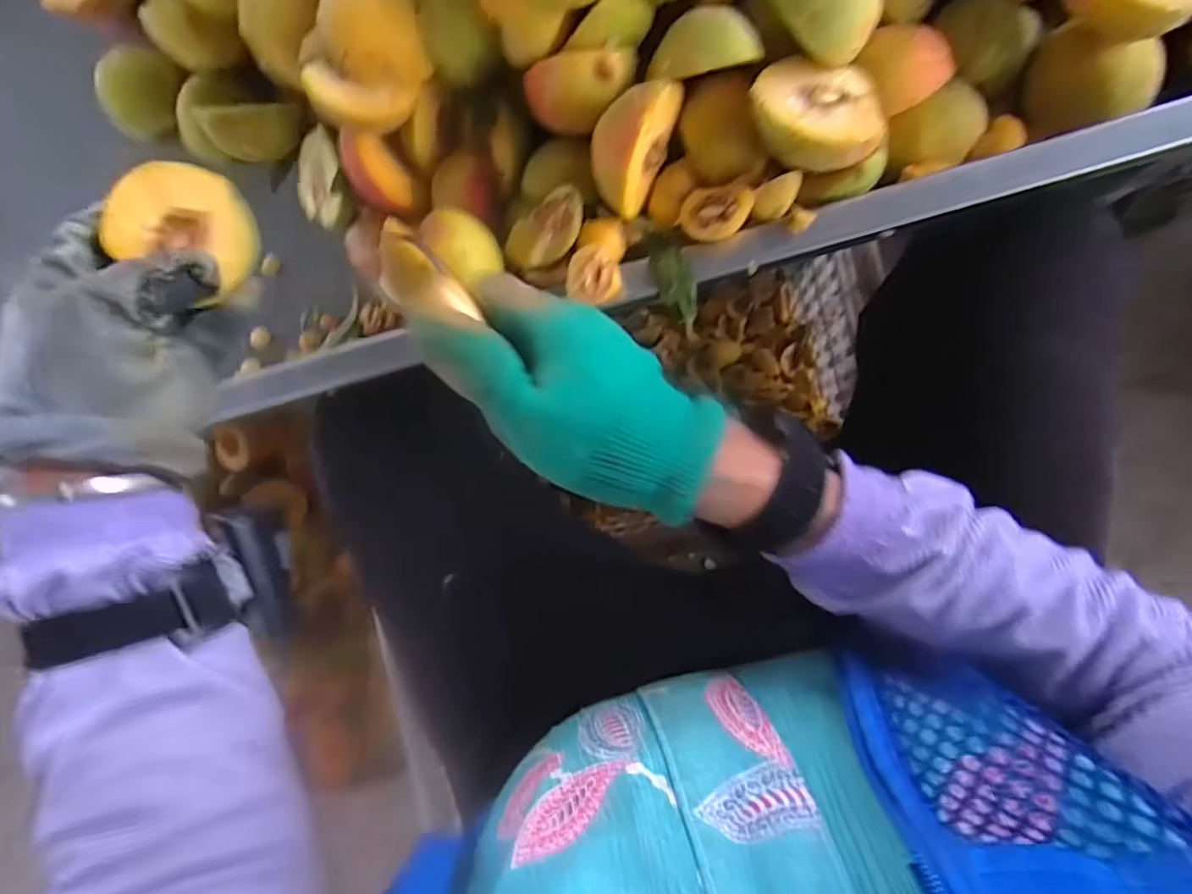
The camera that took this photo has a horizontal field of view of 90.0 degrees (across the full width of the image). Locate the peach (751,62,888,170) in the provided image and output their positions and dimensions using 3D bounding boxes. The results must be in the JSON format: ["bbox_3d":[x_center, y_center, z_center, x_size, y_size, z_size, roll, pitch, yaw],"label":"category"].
[{"bbox_3d":[0.107,-0.162,0.294,0.063,0.021,0.053,9,66,-4],"label":"peach"}]

